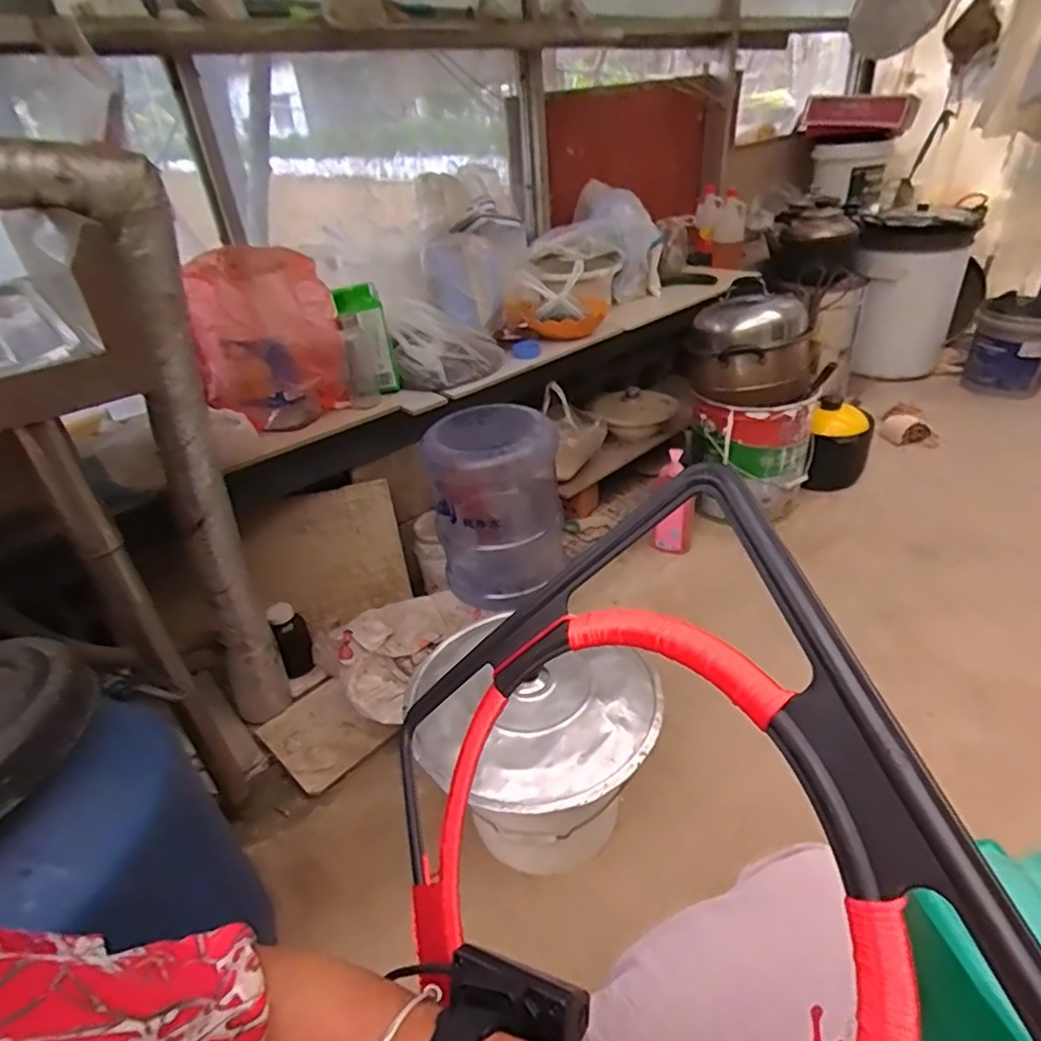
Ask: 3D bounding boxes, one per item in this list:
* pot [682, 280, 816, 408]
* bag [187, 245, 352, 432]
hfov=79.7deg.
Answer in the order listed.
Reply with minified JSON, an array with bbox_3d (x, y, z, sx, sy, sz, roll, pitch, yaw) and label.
[{"bbox_3d":[0.526,-0.395,1.427,0.266,0.199,0.253,-4,33,2],"label":"pot"},{"bbox_3d":[-0.433,-0.299,1.081,0.241,0.300,0.139,-20,35,-21],"label":"bag"}]

